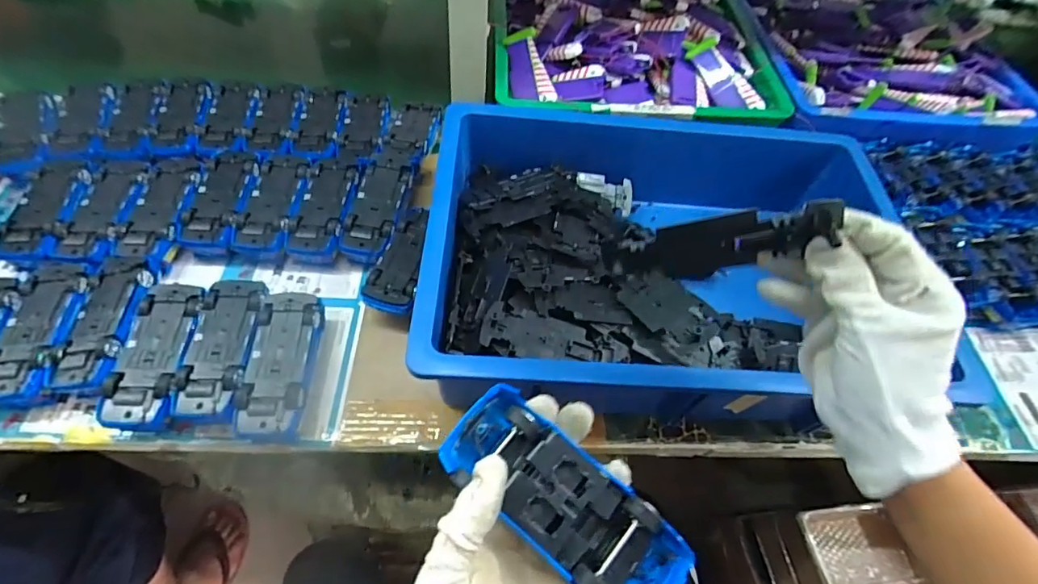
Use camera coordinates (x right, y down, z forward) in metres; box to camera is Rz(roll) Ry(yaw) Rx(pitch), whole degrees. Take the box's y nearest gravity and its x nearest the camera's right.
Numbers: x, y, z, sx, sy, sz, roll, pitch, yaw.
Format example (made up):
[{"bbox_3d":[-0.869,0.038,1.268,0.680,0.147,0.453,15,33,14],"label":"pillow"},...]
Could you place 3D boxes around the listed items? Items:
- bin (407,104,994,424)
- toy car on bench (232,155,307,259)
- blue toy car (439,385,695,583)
[{"bbox_3d":[0.136,-0.052,0.509,0.442,0.116,0.333,1,54,-4],"label":"bin"},{"bbox_3d":[-0.261,-0.088,0.539,0.055,0.037,0.124,4,54,-2],"label":"toy car on bench"},{"bbox_3d":[0.023,0.107,0.255,0.132,0.031,0.050,40,59,9],"label":"blue toy car"}]

